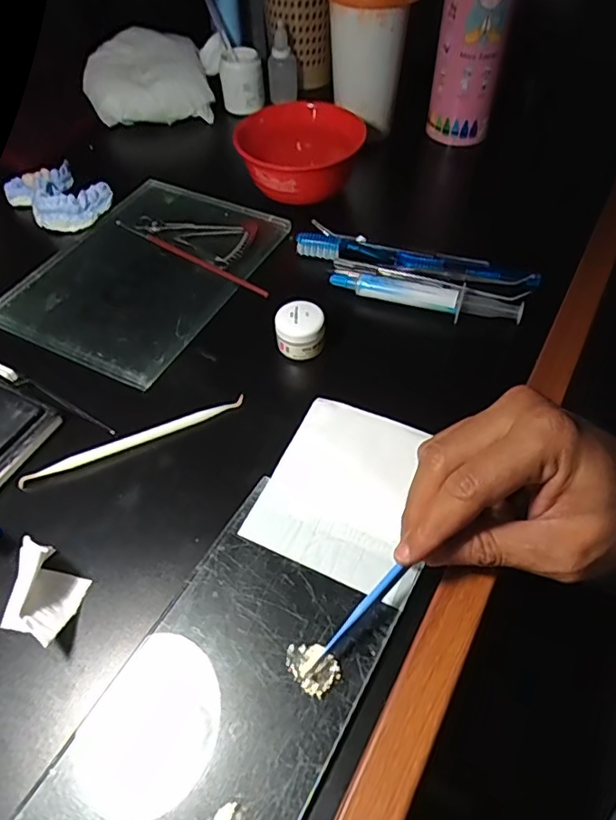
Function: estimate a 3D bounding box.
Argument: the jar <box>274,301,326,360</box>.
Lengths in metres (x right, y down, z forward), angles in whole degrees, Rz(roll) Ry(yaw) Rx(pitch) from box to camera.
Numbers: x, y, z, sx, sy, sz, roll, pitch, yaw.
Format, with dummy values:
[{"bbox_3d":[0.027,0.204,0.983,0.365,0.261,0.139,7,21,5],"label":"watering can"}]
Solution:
[{"bbox_3d":[-0.006,-0.053,0.373,0.031,0.028,0.030,0,54,0],"label":"jar"}]

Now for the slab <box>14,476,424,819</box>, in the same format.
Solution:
[{"bbox_3d":[-0.034,0.128,0.252,0.100,0.005,0.197,26,58,18],"label":"slab"}]

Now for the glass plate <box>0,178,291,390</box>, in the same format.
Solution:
[{"bbox_3d":[-0.131,-0.116,0.435,0.159,0.011,0.199,23,57,16],"label":"glass plate"}]

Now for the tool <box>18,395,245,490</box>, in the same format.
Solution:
[{"bbox_3d":[-0.105,0.018,0.338,0.138,0.005,0.009,-21,57,-15],"label":"tool"}]

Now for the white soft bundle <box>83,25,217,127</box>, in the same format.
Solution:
[{"bbox_3d":[-0.173,-0.355,0.590,0.128,0.054,0.110,-11,55,-7],"label":"white soft bundle"}]

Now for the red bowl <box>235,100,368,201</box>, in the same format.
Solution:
[{"bbox_3d":[-0.007,-0.223,0.482,0.100,0.047,0.106,0,54,0],"label":"red bowl"}]

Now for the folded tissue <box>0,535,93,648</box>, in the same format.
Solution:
[{"bbox_3d":[-0.132,0.088,0.271,0.036,0.030,0.048,7,54,5],"label":"folded tissue"}]

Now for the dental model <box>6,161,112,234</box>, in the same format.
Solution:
[{"bbox_3d":[-0.221,-0.190,0.491,0.084,0.034,0.060,33,61,22],"label":"dental model"}]

